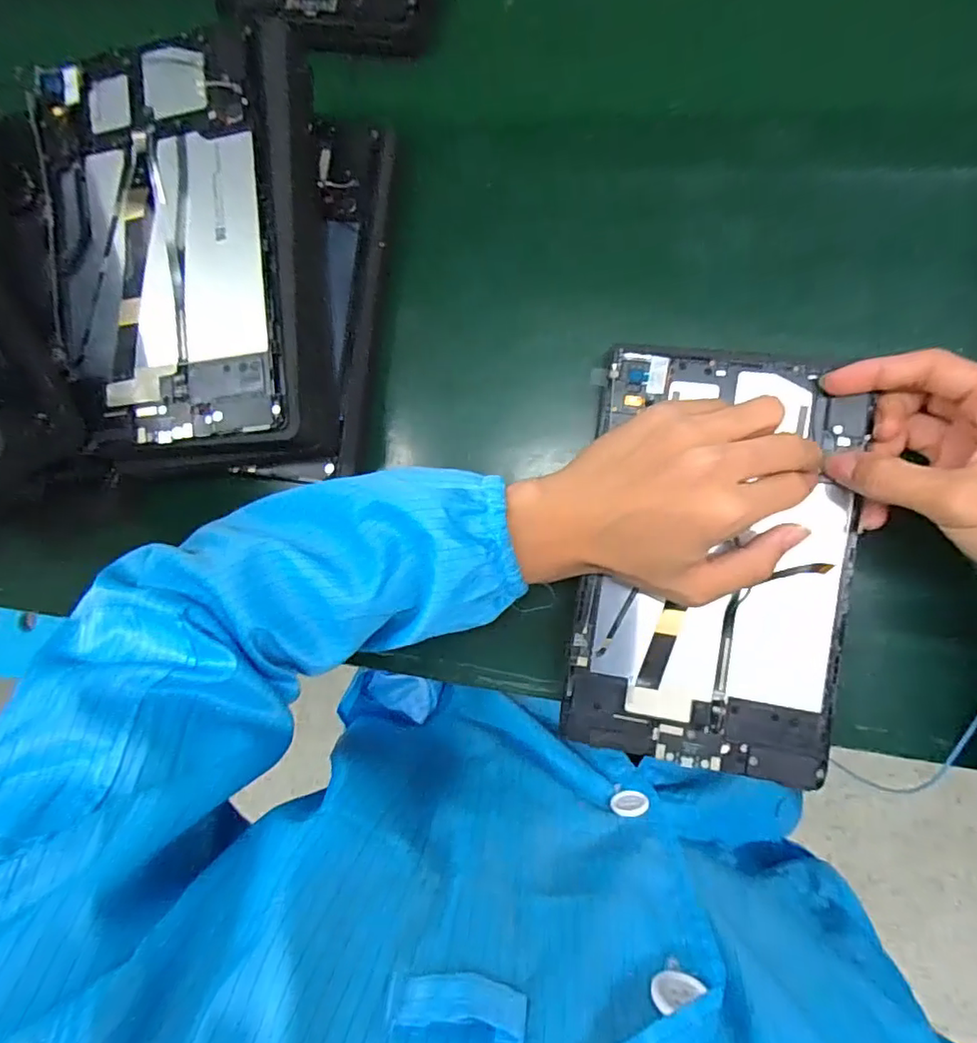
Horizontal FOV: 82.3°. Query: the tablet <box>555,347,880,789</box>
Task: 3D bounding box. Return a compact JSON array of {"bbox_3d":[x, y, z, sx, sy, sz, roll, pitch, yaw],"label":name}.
[{"bbox_3d":[0.133,0.023,0.330,0.148,0.008,0.242,7,90,10],"label":"tablet"}]

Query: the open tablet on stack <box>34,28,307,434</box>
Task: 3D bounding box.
[{"bbox_3d":[-0.193,-0.162,0.333,0.144,0.012,0.236,-8,88,9],"label":"open tablet on stack"}]

